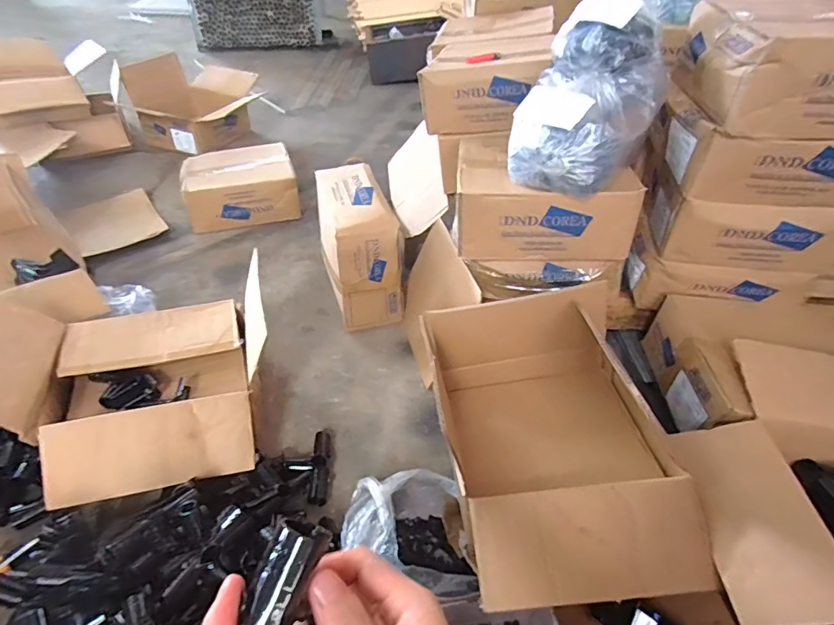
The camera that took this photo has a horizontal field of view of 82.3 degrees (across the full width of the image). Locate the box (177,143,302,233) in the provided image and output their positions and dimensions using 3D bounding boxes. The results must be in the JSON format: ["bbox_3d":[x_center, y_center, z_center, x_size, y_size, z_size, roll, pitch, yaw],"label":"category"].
[{"bbox_3d":[-0.559,-0.398,1.517,0.328,0.129,0.279,-13,44,-16],"label":"box"}]

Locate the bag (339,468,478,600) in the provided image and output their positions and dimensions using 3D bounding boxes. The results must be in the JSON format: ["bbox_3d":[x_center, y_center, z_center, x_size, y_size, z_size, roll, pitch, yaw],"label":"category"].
[{"bbox_3d":[-0.013,0.344,0.719,0.185,0.135,0.197,-10,44,-13],"label":"bag"}]

